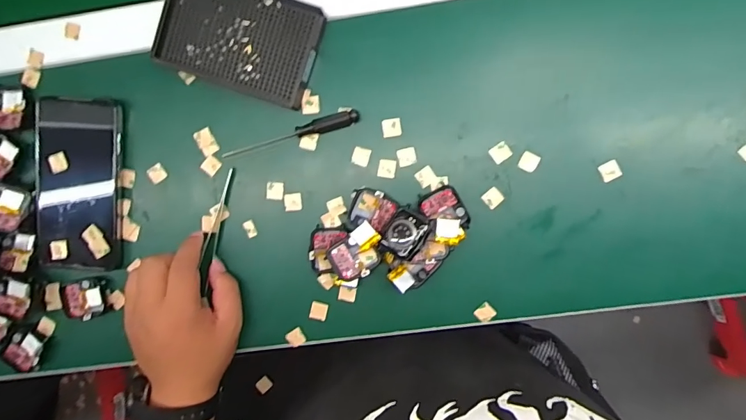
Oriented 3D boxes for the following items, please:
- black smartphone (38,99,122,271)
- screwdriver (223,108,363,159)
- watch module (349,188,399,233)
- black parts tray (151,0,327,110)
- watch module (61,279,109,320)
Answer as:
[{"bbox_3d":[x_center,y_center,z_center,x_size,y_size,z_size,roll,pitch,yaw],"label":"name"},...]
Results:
[{"bbox_3d":[-0.279,-0.023,0.419,0.080,0.014,0.161,1,93,3],"label":"black smartphone"},{"bbox_3d":[-0.077,-0.070,0.407,0.131,0.013,0.013,-14,92,4],"label":"screwdriver"},{"bbox_3d":[0.000,0.000,0.406,0.041,0.013,0.034,19,94,2],"label":"watch module"},{"bbox_3d":[-0.119,-0.156,0.400,0.134,0.025,0.088,20,94,2],"label":"black parts tray"},{"bbox_3d":[-0.279,0.087,0.429,0.047,0.006,0.037,-12,92,5],"label":"watch module"}]

